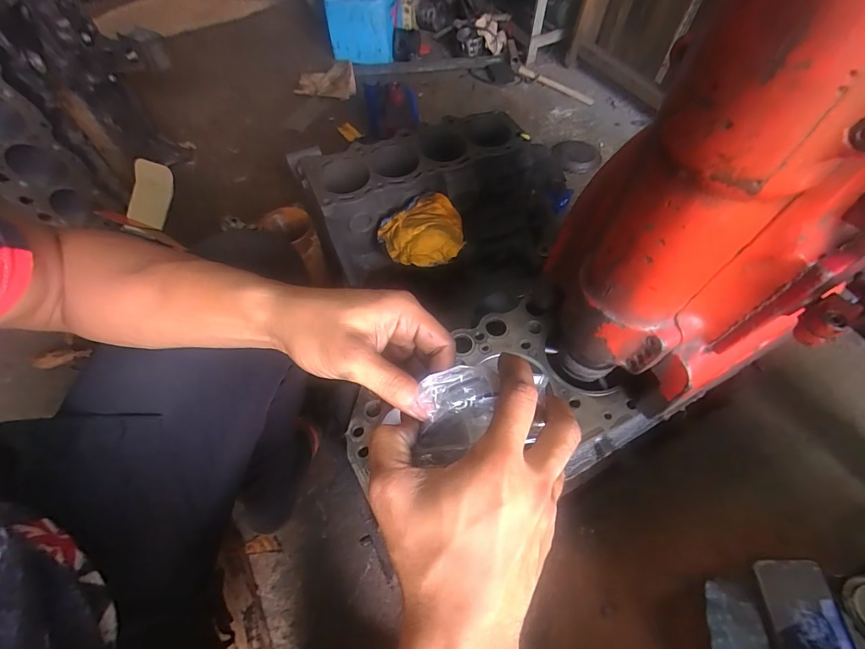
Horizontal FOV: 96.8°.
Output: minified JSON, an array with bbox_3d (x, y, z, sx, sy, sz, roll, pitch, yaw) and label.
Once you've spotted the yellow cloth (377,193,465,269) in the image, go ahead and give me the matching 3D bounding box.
[{"bbox_3d":[-0.020,-0.159,0.674,0.151,0.067,0.124,2,58,0],"label":"yellow cloth"}]

